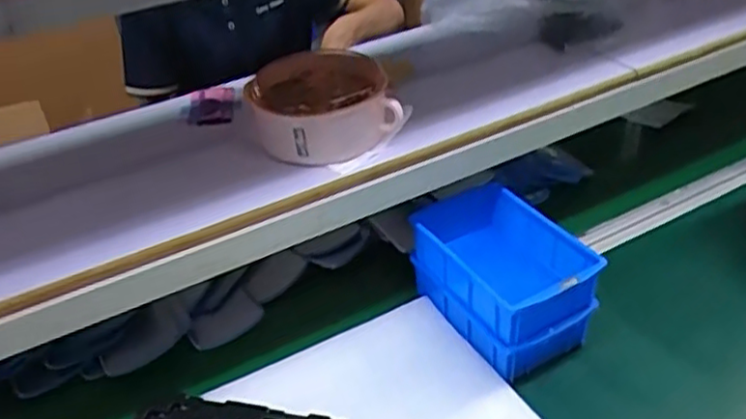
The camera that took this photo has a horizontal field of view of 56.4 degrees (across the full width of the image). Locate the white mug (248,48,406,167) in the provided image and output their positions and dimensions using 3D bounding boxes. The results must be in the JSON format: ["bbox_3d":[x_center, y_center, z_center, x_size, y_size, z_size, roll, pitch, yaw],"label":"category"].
[{"bbox_3d":[-0.057,-0.115,0.764,0.145,0.080,0.128,-17,38,-18],"label":"white mug"}]

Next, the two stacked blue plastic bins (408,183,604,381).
[{"bbox_3d":[0.147,0.079,0.818,0.137,0.117,0.205,-23,40,-24],"label":"two stacked blue plastic bins"}]

